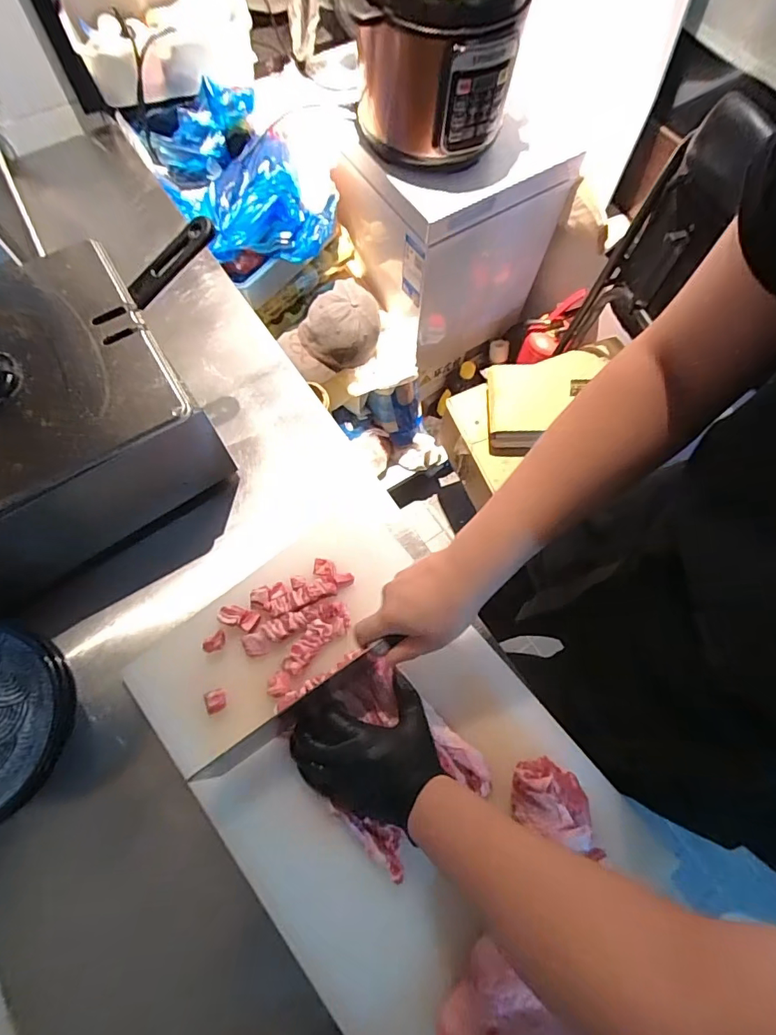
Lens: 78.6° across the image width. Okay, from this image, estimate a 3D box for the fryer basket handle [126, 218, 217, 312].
[{"bbox_3d":[-0.238,-0.281,0.522,0.116,0.018,0.027,-41,74,7],"label":"fryer basket handle"}]

